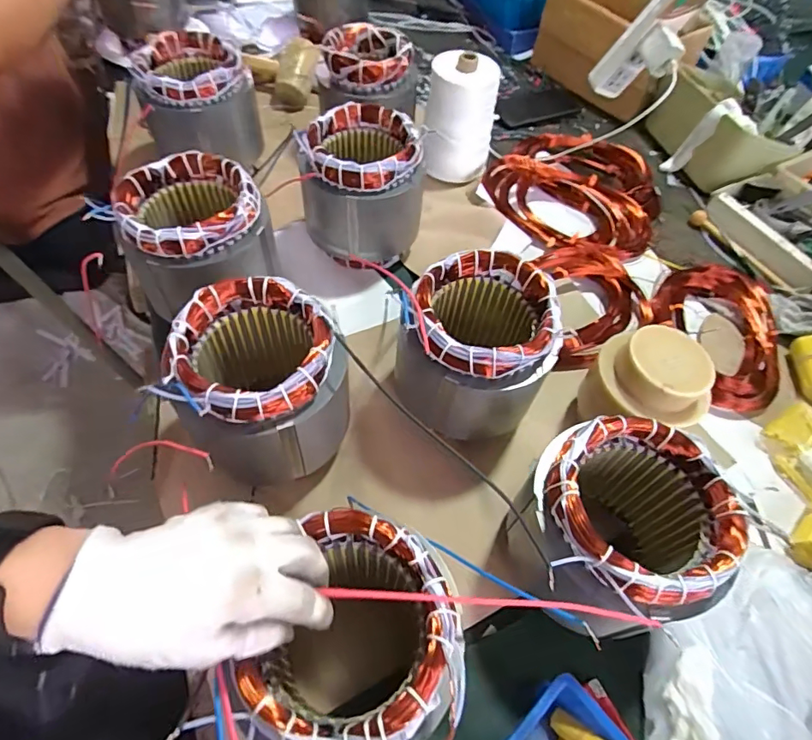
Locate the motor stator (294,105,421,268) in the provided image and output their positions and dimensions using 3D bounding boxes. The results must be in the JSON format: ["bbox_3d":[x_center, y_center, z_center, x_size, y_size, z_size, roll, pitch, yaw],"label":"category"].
[{"bbox_3d":[-0.057,-0.238,0.650,0.154,0.142,0.145,6,57,0],"label":"motor stator"}]

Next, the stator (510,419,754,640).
[{"bbox_3d":[0.170,0.144,0.420,0.143,0.162,0.157,15,57,6],"label":"stator"}]

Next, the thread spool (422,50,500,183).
[{"bbox_3d":[0.082,-0.374,0.769,0.099,0.172,0.098,2,57,-3],"label":"thread spool"}]

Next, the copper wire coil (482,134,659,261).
[{"bbox_3d":[0.267,-0.292,0.799,0.260,0.042,0.266,2,57,-3],"label":"copper wire coil"}]

